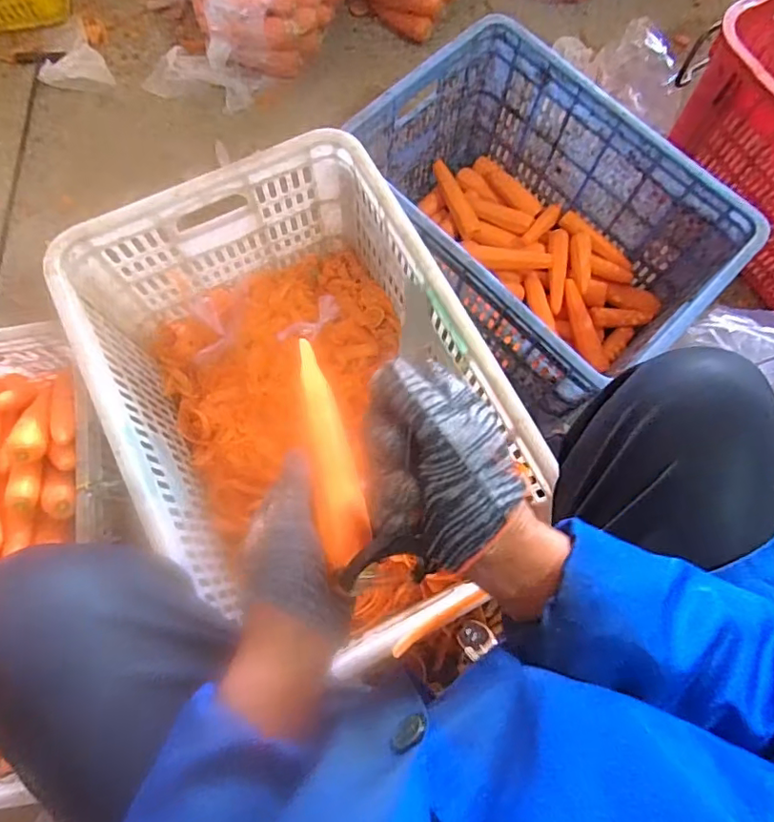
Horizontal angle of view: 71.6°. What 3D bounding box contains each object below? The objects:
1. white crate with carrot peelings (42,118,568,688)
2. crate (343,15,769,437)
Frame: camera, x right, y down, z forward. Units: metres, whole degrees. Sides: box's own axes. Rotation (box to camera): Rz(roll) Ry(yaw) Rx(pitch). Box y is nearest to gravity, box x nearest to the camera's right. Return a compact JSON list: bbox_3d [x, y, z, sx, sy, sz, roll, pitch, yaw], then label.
[{"bbox_3d":[-0.103,0.000,0.786,0.429,0.364,0.597,-31,78,-9],"label":"white crate with carrot peelings"},{"bbox_3d":[0.222,-0.286,0.864,0.533,0.246,0.372,44,79,10],"label":"crate"}]

